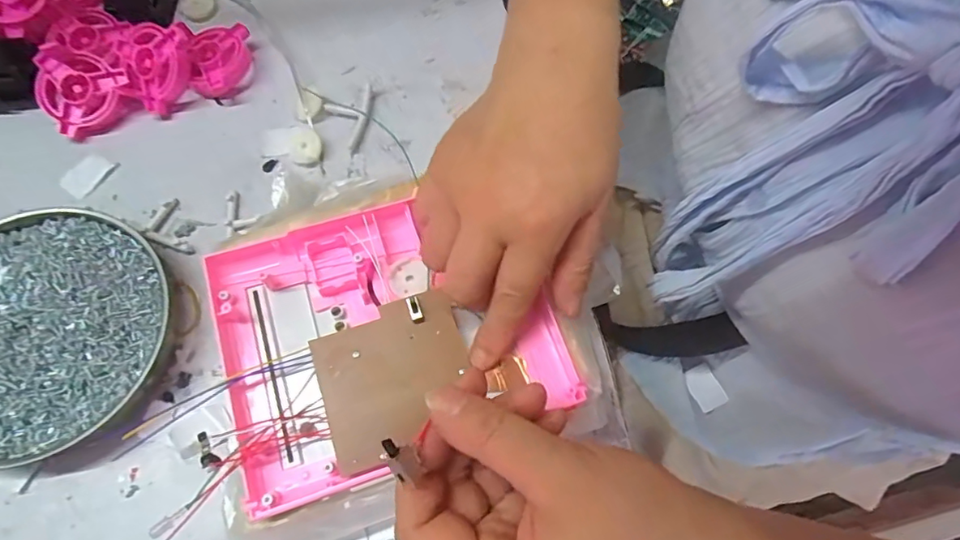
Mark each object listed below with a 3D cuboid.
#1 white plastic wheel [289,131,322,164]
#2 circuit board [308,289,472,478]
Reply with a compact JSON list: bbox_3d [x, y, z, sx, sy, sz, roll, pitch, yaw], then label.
[{"bbox_3d":[-0.114,-0.080,0.346,0.021,0.008,0.021,-27,72,-12],"label":"white plastic wheel"},{"bbox_3d":[-0.042,0.052,0.263,0.073,0.007,0.069,-20,70,-10],"label":"circuit board"}]

